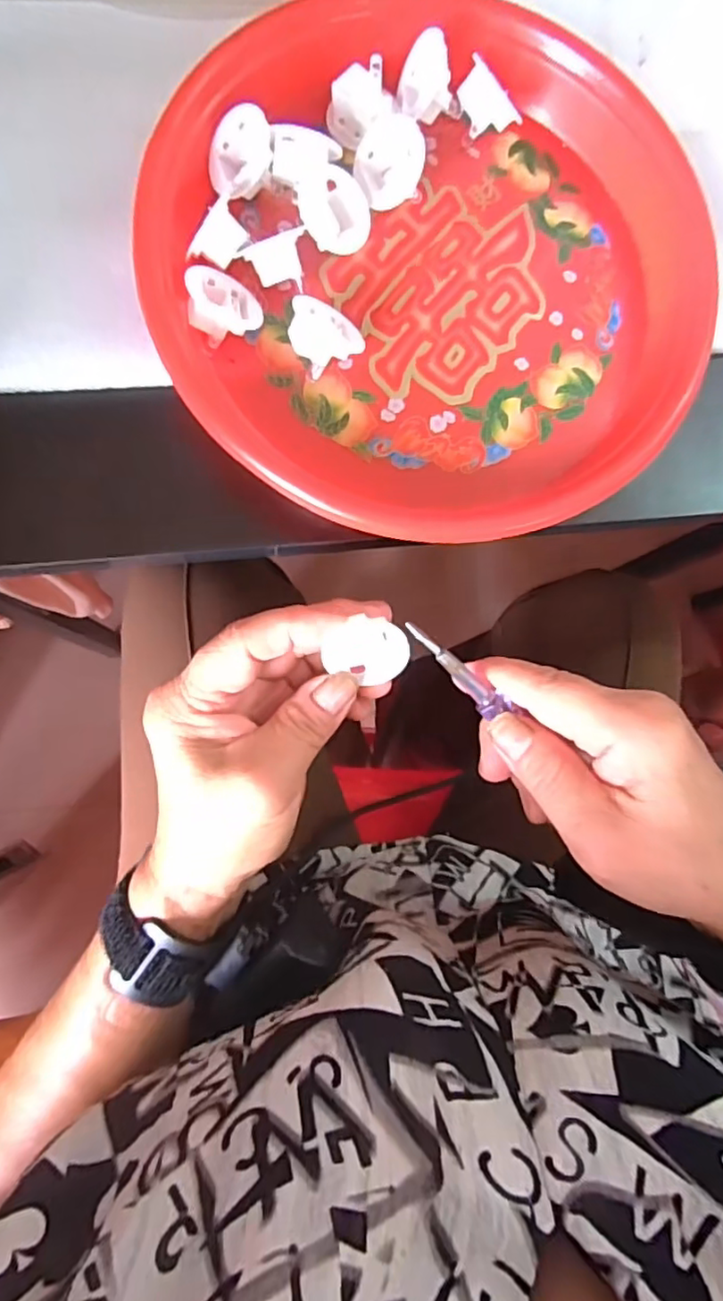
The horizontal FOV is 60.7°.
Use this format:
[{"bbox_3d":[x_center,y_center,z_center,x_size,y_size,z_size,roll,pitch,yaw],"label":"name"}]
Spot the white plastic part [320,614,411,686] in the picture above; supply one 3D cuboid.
[{"bbox_3d":[0.003,0.001,0.242,0.032,0.004,0.026,-7,120,-7],"label":"white plastic part"}]

